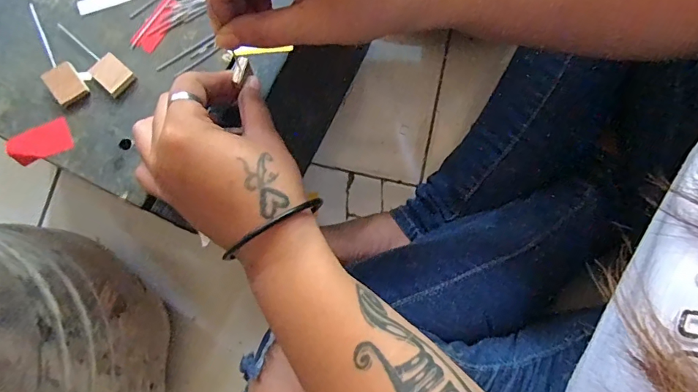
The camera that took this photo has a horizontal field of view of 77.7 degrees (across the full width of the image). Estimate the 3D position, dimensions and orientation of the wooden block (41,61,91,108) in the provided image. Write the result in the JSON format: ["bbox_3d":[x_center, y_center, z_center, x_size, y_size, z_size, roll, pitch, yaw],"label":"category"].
[{"bbox_3d":[-0.186,-0.074,0.285,0.020,0.007,0.026,-39,83,-7],"label":"wooden block"}]

